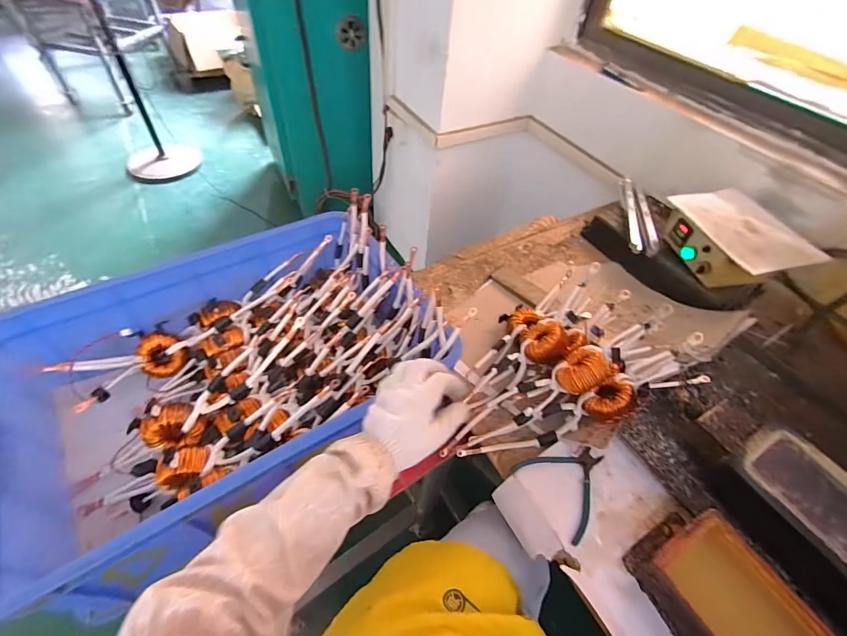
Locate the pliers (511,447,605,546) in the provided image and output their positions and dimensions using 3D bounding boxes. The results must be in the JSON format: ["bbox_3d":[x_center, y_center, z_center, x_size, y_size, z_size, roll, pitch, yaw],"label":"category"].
[{"bbox_3d":[0.225,0.245,0.595,0.128,0.011,0.124,-27,58,-25],"label":"pliers"}]

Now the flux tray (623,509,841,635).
[{"bbox_3d":[0.376,0.366,0.467,0.128,0.072,0.225,-20,55,-21],"label":"flux tray"}]

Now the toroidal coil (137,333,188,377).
[{"bbox_3d":[-0.461,0.063,0.685,0.069,0.076,0.023,-31,20,-8],"label":"toroidal coil"}]

